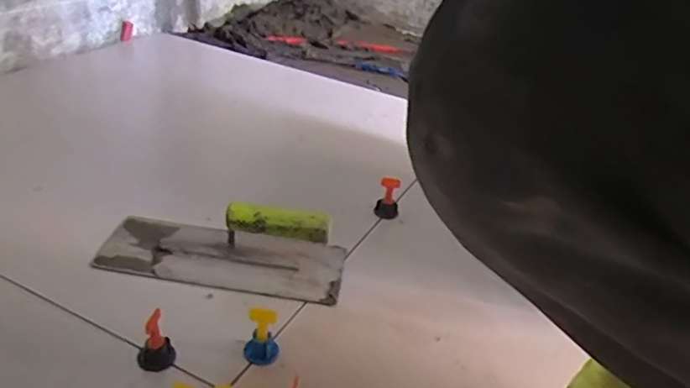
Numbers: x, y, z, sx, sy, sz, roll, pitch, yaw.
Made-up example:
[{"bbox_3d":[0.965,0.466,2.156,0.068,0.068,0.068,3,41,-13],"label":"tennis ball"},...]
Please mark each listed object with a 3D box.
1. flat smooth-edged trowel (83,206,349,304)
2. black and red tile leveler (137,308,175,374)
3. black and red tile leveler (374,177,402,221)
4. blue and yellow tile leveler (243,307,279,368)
[{"bbox_3d":[-0.136,0.049,0.675,0.268,0.092,0.109,7,30,0],"label":"flat smooth-edged trowel"},{"bbox_3d":[-0.172,0.133,0.533,0.032,0.047,0.028,-7,33,-22],"label":"black and red tile leveler"},{"bbox_3d":[0.058,0.006,0.808,0.032,0.066,0.030,9,30,4],"label":"black and red tile leveler"},{"bbox_3d":[-0.079,0.132,0.554,0.031,0.052,0.029,1,31,-9],"label":"blue and yellow tile leveler"}]

